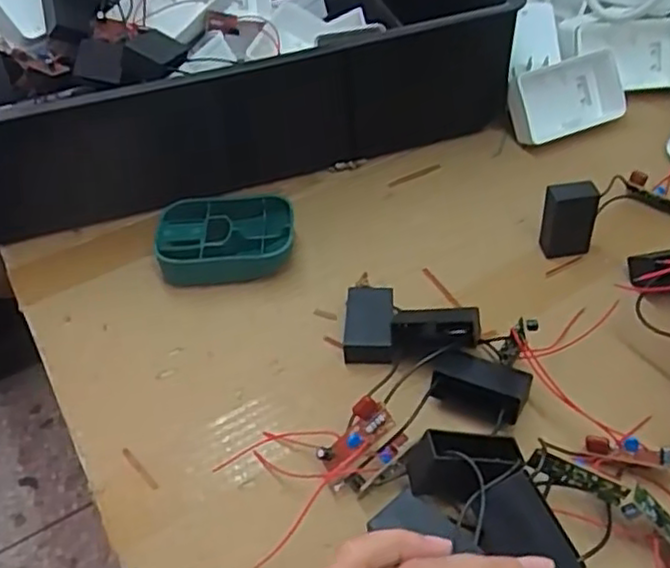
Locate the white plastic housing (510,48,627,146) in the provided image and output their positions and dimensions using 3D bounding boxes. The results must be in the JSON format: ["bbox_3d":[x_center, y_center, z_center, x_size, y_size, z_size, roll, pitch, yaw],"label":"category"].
[{"bbox_3d":[0.183,-0.147,0.547,0.094,0.057,0.028,-23,14,-16],"label":"white plastic housing"}]

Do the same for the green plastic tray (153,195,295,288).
[{"bbox_3d":[-0.074,-0.031,0.473,0.090,0.028,0.063,-9,45,-3],"label":"green plastic tray"}]

